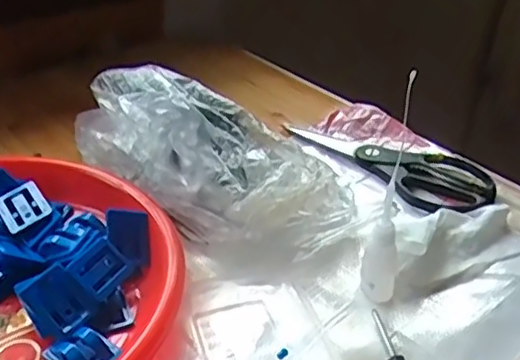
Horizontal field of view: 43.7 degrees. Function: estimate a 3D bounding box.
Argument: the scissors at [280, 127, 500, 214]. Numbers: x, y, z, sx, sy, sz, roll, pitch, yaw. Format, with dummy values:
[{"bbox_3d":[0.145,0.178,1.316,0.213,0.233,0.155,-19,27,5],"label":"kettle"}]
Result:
[{"bbox_3d":[0.121,-0.020,0.636,0.214,0.010,0.090,21,39,26],"label":"scissors"}]

